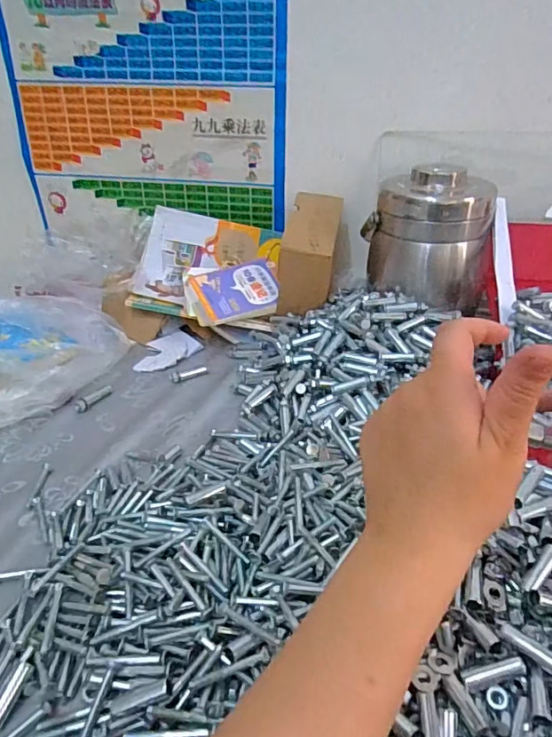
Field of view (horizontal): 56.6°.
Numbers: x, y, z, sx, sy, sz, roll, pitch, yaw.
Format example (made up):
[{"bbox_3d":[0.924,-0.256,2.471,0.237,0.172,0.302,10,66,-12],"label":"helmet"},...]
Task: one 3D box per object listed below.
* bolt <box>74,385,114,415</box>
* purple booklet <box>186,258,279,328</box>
[{"bbox_3d":[-0.228,0.036,0.644,0.015,0.010,0.053,20,37,31],"label":"bolt"},{"bbox_3d":[-0.058,-0.114,0.754,0.131,0.015,0.094,-15,63,-21],"label":"purple booklet"}]

